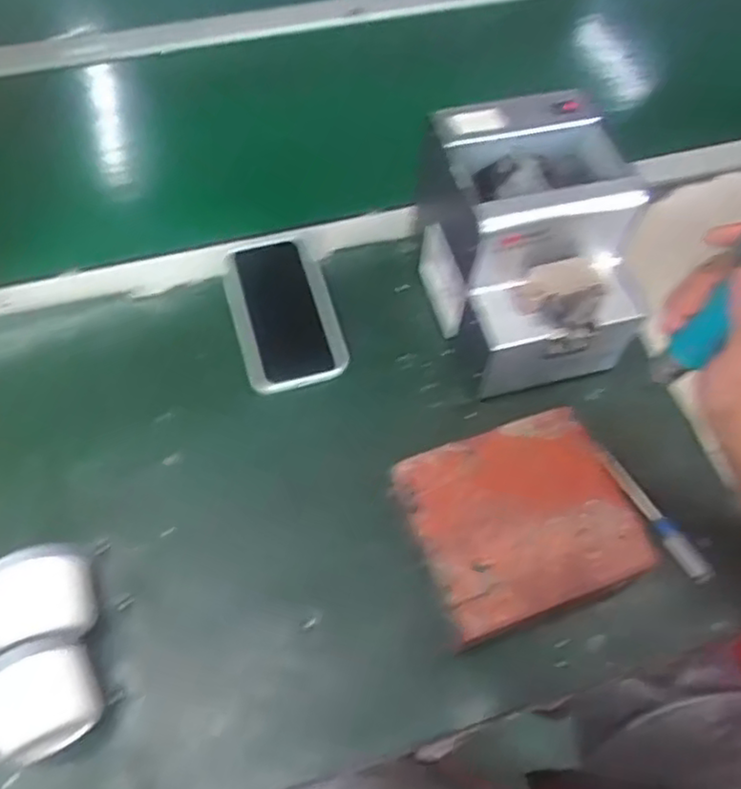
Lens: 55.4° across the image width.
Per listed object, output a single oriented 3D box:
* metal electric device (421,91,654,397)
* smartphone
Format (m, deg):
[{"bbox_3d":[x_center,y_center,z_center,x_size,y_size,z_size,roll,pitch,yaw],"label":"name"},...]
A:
[{"bbox_3d":[0.126,-0.116,0.558,0.145,0.146,0.185,-5,60,-5],"label":"metal electric device"},{"bbox_3d":[-0.075,-0.072,0.595,0.080,0.014,0.142,-14,61,-10],"label":"smartphone"}]

